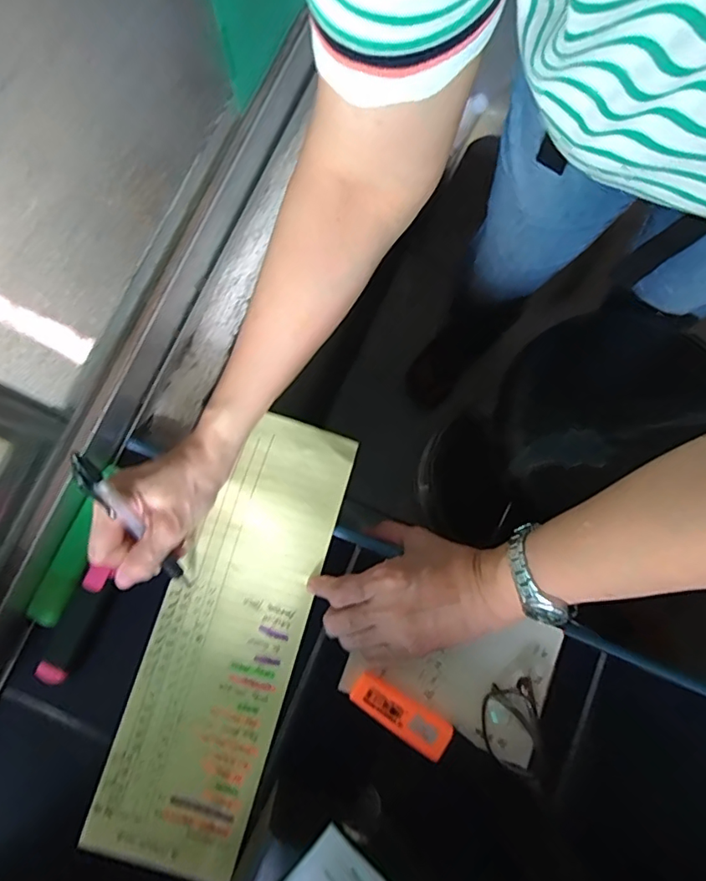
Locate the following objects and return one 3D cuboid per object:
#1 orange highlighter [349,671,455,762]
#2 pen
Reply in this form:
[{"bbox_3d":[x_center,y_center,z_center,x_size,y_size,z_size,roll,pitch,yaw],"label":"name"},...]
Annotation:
[{"bbox_3d":[0.033,0.192,0.369,0.071,0.015,0.025,31,80,5],"label":"orange highlighter"},{"bbox_3d":[-0.143,0.060,0.352,0.011,0.139,0.012,-28,41,-6],"label":"pen"}]

